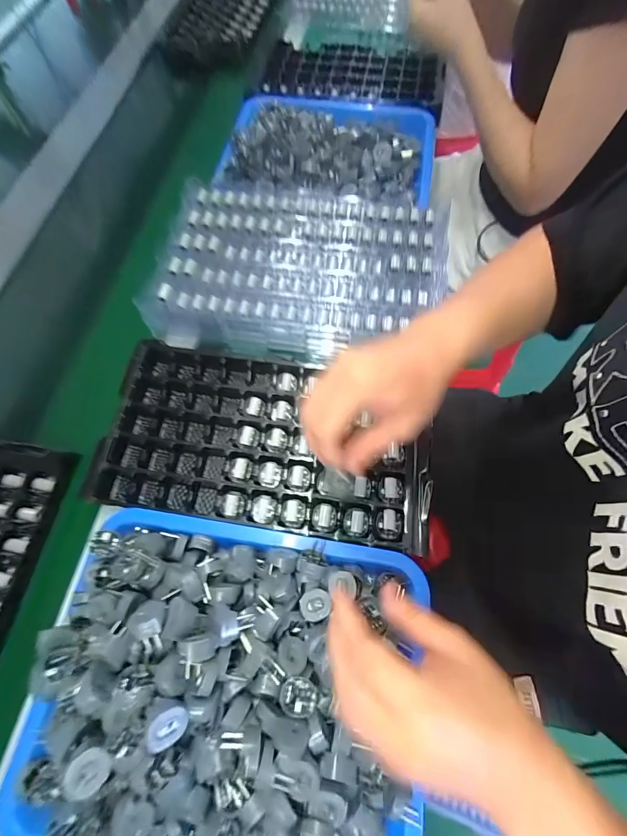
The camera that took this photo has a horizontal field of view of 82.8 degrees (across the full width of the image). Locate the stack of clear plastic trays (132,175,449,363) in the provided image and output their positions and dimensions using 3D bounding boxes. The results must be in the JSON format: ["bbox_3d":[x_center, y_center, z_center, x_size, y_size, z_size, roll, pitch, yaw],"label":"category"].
[{"bbox_3d":[-0.017,-0.200,0.468,0.364,0.043,0.262,10,71,6],"label":"stack of clear plastic trays"}]

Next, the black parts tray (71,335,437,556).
[{"bbox_3d":[-0.052,0.021,0.406,0.353,0.041,0.194,8,71,5],"label":"black parts tray"}]

